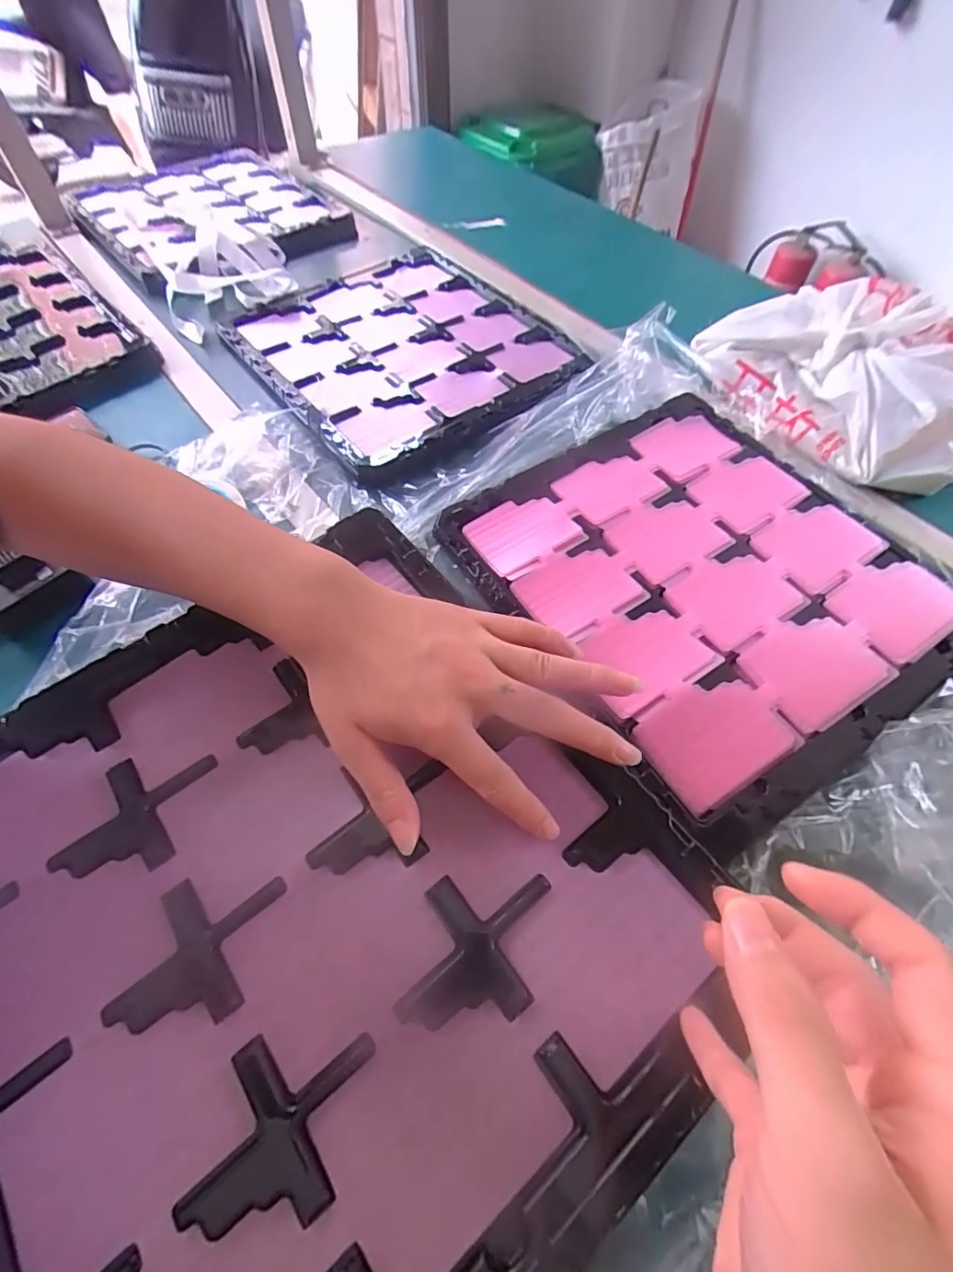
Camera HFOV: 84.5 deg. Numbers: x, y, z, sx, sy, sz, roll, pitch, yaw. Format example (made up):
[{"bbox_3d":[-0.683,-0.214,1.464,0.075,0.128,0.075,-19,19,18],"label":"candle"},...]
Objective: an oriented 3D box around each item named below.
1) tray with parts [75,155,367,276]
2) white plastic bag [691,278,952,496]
[{"bbox_3d":[-0.421,-0.674,0.833,0.336,0.054,0.329,-40,65,-20],"label":"tray with parts"},{"bbox_3d":[0.406,-0.289,0.559,0.228,0.073,0.311,-31,62,-16],"label":"white plastic bag"}]

